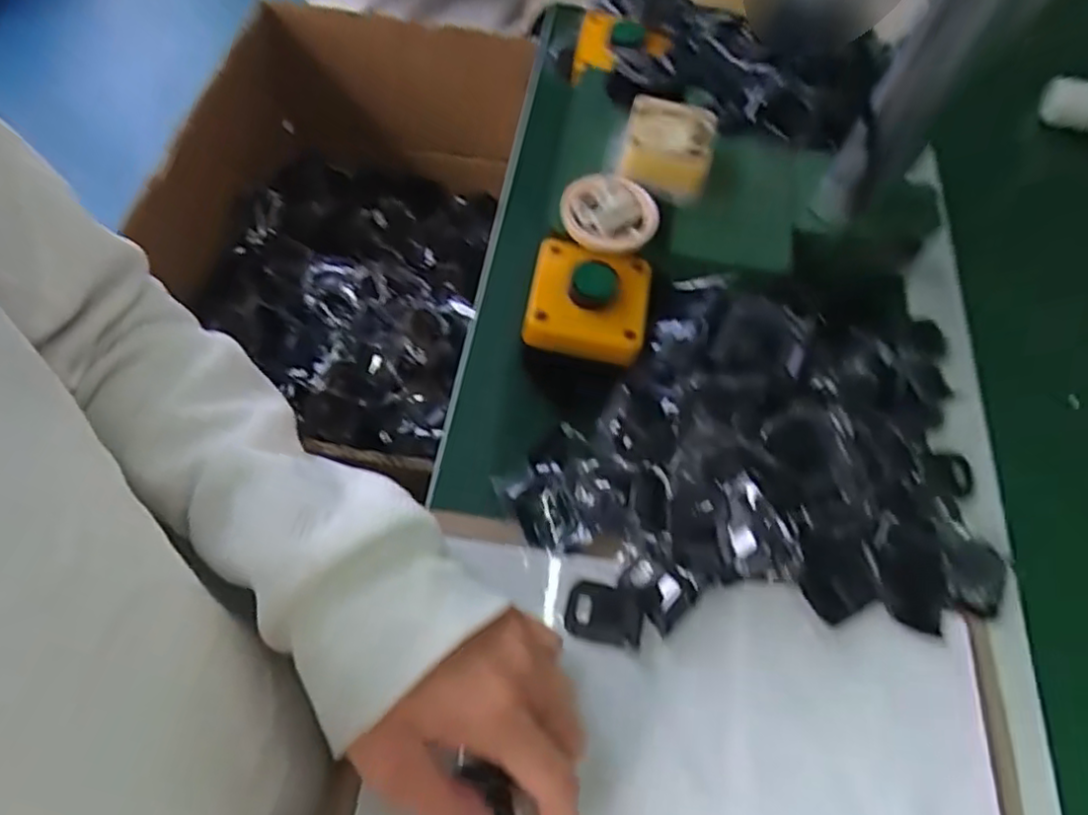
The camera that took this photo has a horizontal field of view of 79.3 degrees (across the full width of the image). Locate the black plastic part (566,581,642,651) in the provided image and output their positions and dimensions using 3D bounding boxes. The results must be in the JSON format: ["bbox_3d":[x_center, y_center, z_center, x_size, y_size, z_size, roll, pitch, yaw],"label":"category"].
[{"bbox_3d":[0.031,0.107,0.339,0.038,0.005,0.028,14,61,4],"label":"black plastic part"}]

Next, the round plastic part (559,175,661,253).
[{"bbox_3d":[0.042,-0.120,0.402,0.059,0.014,0.052,-20,64,-14],"label":"round plastic part"}]

